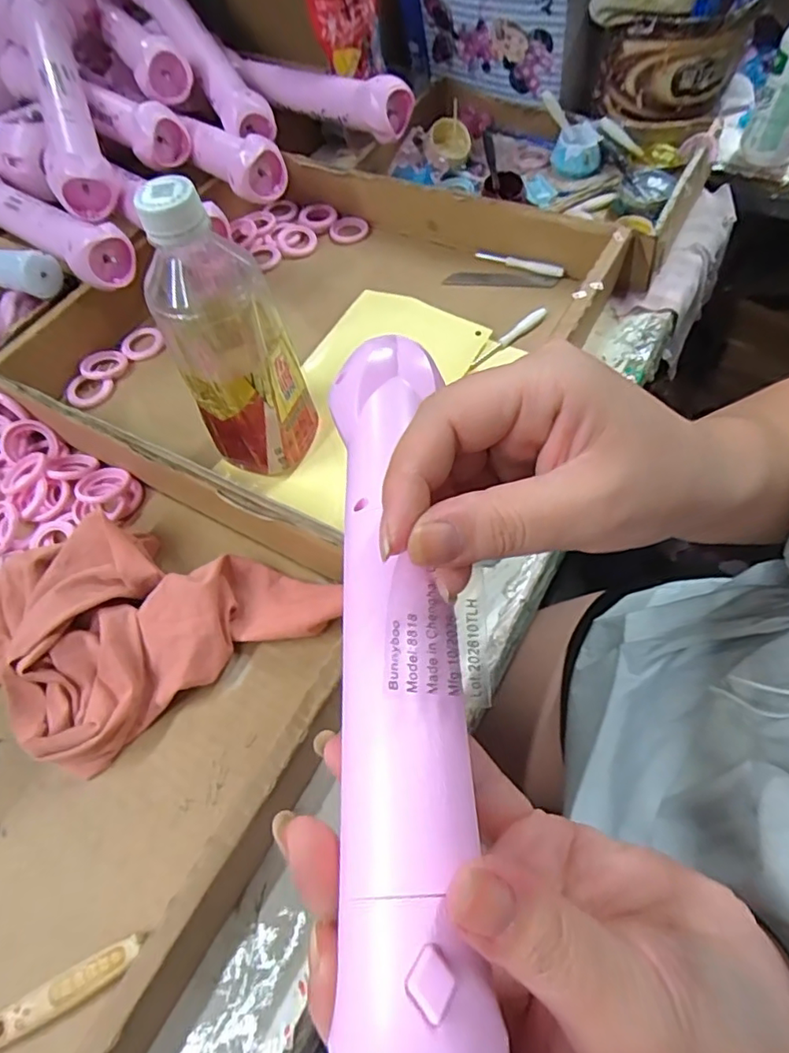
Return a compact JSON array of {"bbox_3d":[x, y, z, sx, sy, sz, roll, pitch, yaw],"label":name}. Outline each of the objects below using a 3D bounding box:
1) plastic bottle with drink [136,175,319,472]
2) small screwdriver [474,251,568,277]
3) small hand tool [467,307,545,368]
[{"bbox_3d":[-0.095,-0.103,0.345,0.068,0.184,0.056,-22,61,-8],"label":"plastic bottle with drink"},{"bbox_3d":[0.111,-0.235,0.513,0.081,0.011,0.008,22,64,16],"label":"small screwdriver"},{"bbox_3d":[0.092,-0.149,0.460,0.083,0.011,0.010,-40,65,-17],"label":"small hand tool"}]

